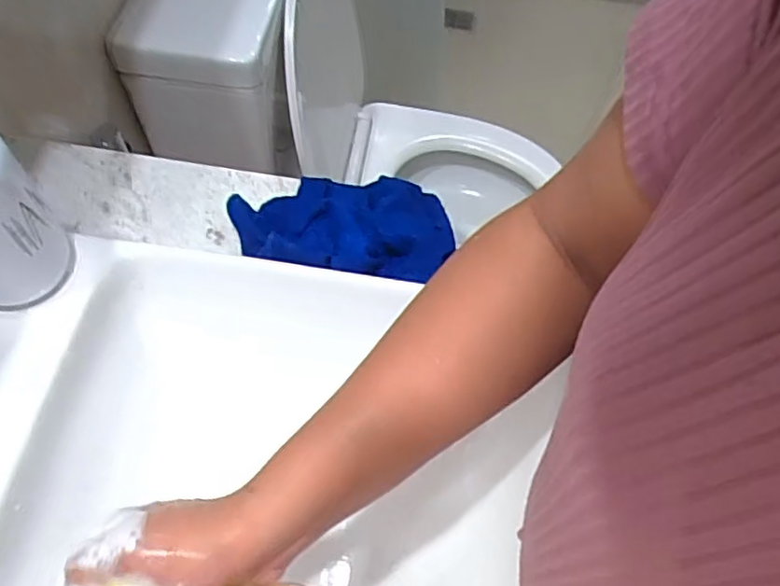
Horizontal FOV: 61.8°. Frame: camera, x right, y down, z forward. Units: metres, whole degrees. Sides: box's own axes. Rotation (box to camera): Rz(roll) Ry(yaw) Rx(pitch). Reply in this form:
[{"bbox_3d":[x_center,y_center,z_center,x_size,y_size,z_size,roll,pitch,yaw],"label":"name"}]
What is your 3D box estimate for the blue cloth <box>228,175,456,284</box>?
[{"bbox_3d":[-0.041,-0.060,0.521,0.176,0.054,0.105,9,58,1],"label":"blue cloth"}]

